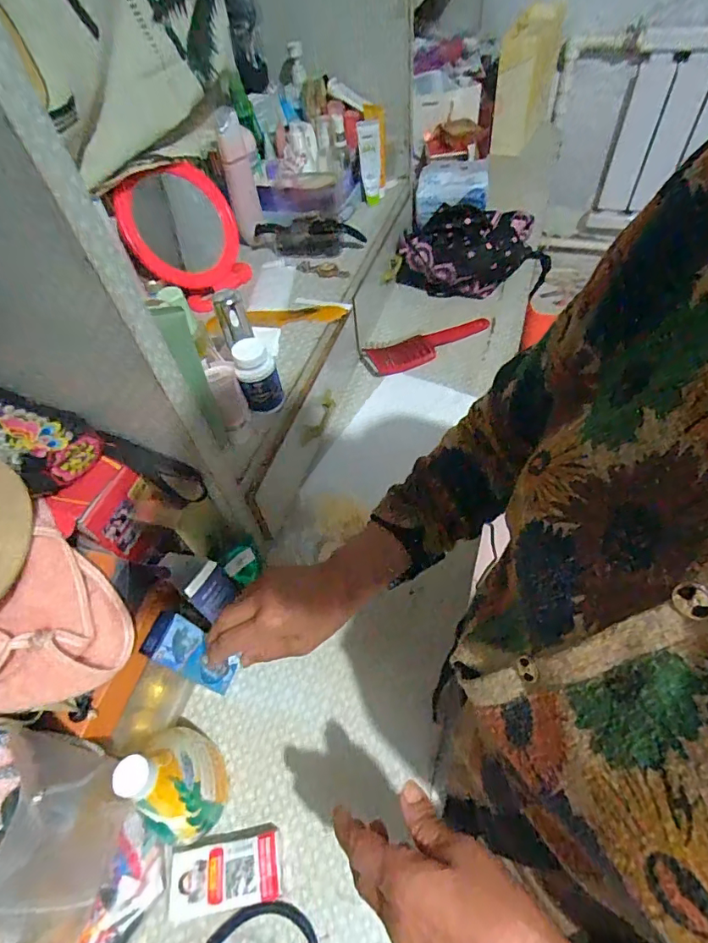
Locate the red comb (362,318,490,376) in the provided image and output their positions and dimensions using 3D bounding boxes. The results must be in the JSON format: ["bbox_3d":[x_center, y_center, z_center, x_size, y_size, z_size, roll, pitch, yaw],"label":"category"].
[{"bbox_3d":[0.148,-0.239,0.893,0.251,0.021,0.066,-22,55,-10],"label":"red comb"}]

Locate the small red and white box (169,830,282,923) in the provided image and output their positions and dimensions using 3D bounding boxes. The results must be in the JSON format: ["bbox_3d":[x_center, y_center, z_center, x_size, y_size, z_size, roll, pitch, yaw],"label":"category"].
[{"bbox_3d":[-0.122,0.384,0.456,0.102,0.030,0.050,-11,54,-2],"label":"small red and white box"}]

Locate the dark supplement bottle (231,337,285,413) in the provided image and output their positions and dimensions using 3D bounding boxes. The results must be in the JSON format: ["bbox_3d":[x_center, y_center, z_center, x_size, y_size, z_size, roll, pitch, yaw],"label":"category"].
[{"bbox_3d":[-0.114,-0.115,0.578,0.047,0.086,0.053,-16,54,-6],"label":"dark supplement bottle"}]

